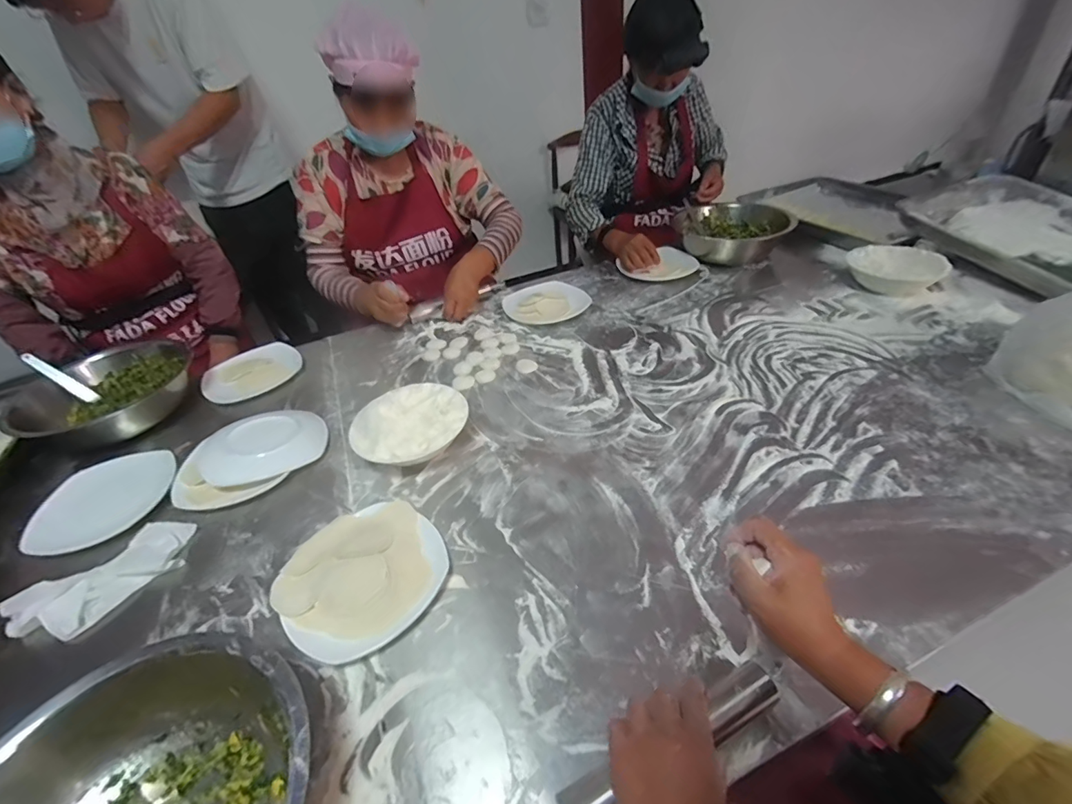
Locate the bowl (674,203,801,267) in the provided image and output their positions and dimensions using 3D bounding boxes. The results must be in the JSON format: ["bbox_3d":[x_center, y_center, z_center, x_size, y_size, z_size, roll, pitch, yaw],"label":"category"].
[{"bbox_3d":[0.509,-0.449,1.223,0.277,0.094,0.285,-4,37,3],"label":"bowl"}]

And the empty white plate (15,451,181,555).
[{"bbox_3d":[-0.638,0.143,0.686,0.176,0.028,0.147,-19,39,-16],"label":"empty white plate"}]

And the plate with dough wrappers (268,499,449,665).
[{"bbox_3d":[-0.205,0.197,0.547,0.176,0.034,0.177,-4,37,3],"label":"plate with dough wrappers"}]

